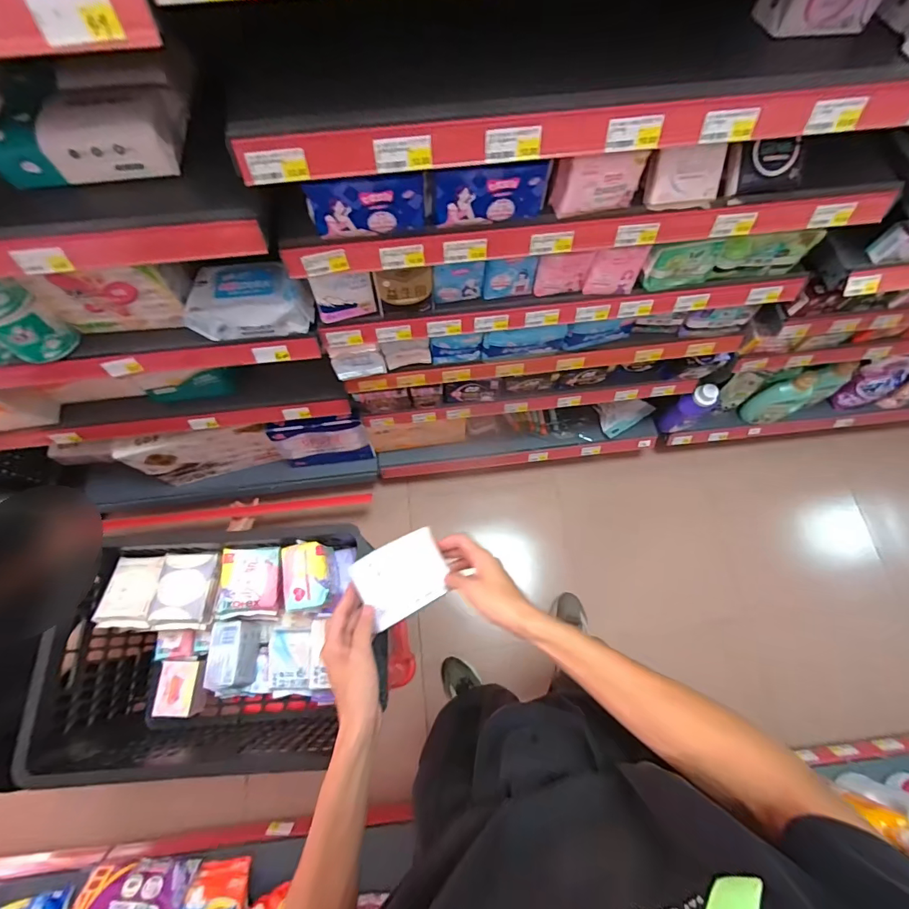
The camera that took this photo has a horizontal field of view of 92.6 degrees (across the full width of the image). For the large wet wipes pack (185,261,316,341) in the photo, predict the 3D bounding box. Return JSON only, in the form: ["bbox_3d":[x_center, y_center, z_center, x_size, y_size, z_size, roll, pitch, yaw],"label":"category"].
[{"bbox_3d":[-0.340,-0.267,0.736,0.191,0.064,0.124,-5,70,-2],"label":"large wet wipes pack"}]

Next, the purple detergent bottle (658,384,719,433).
[{"bbox_3d":[0.693,-0.132,1.274,0.097,0.203,0.075,-34,74,-11],"label":"purple detergent bottle"}]

